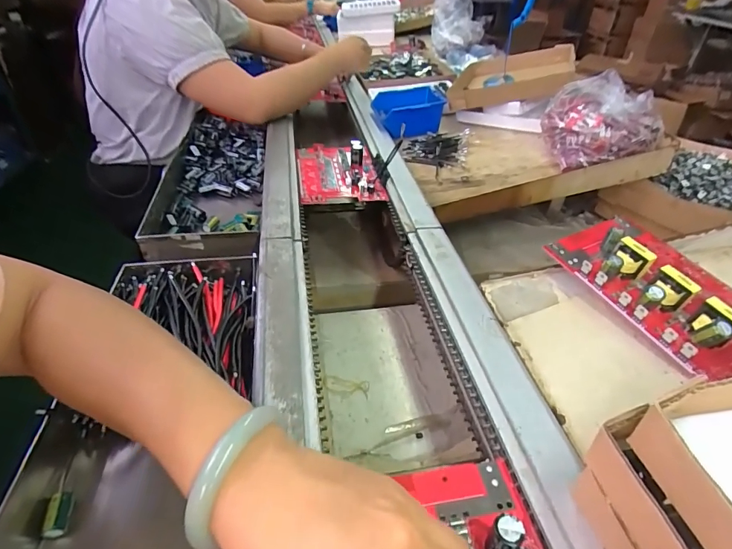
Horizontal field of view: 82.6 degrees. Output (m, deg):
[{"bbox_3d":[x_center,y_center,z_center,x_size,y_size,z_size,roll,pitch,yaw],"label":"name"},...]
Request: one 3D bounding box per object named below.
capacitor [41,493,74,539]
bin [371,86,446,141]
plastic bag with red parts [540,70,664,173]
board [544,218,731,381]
[{"bbox_3d":[-0.226,0.175,0.305,0.011,0.015,0.027,-7,40,-7],"label":"capacitor"},{"bbox_3d":[0.084,-0.337,0.861,0.127,0.063,0.161,-8,40,-9],"label":"bin"},{"bbox_3d":[0.386,-0.245,0.671,0.152,0.108,0.108,-6,39,-6],"label":"plastic bag with red parts"},{"bbox_3d":[0.293,0.010,0.408,0.133,0.051,0.195,-18,42,-19],"label":"board"}]

